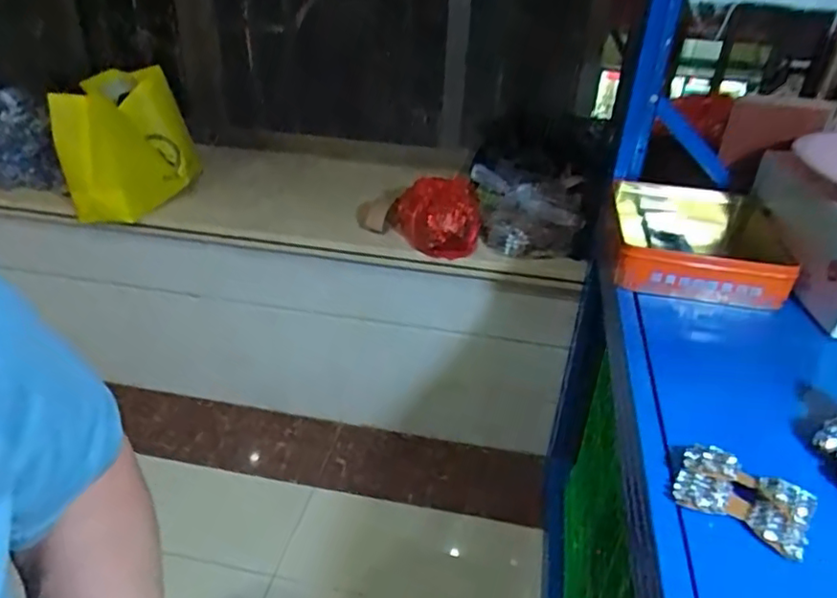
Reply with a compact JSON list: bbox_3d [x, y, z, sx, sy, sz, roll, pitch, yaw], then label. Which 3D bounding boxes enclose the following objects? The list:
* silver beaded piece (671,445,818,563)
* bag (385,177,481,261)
[{"bbox_3d":[0.236,0.143,0.434,0.087,0.022,0.048,24,36,29],"label":"silver beaded piece"},{"bbox_3d":[0.033,-0.161,1.155,0.166,0.105,0.166,-3,32,-11],"label":"bag"}]

